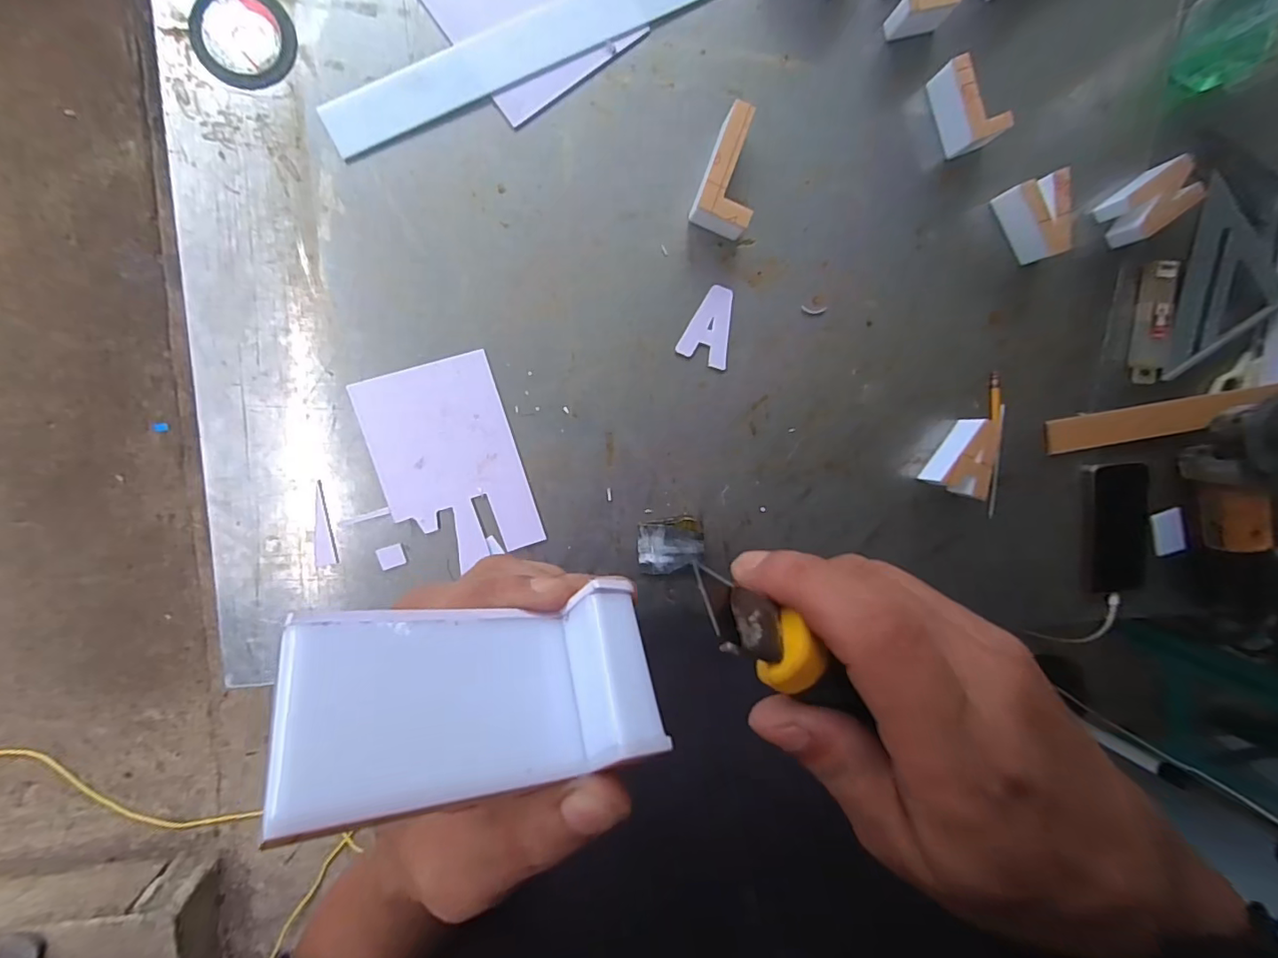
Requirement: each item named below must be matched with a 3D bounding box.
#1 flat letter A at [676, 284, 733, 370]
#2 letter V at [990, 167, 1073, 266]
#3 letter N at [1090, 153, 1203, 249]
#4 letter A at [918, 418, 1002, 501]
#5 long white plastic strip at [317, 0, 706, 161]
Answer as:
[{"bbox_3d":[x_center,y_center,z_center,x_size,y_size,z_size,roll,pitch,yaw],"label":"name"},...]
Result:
[{"bbox_3d":[0.081,-0.165,0.583,0.054,0.004,0.082,22,91,-10],"label":"flat letter A"},{"bbox_3d":[0.442,-0.287,0.601,0.059,0.046,0.084,-22,97,-5],"label":"letter V"},{"bbox_3d":[0.579,-0.314,0.610,0.089,0.051,0.058,-40,99,-3],"label":"letter N"},{"bbox_3d":[0.371,-0.028,0.616,0.066,0.044,0.089,19,92,-9],"label":"letter A"},{"bbox_3d":[-0.094,-0.436,0.533,0.446,0.007,0.058,-27,98,-6],"label":"long white plastic strip"}]

